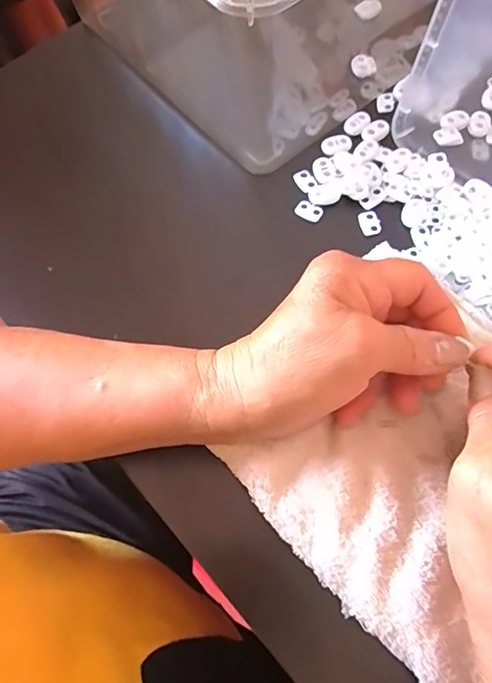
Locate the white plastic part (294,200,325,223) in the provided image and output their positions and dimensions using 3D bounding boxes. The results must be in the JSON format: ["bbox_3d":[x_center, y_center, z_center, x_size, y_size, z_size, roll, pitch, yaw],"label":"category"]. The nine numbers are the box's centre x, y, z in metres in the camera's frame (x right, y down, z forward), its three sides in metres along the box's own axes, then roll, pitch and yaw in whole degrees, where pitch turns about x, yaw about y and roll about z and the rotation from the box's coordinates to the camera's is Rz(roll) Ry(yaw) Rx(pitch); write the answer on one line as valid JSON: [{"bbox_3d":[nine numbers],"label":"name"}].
[{"bbox_3d":[0.045,-0.092,0.352,0.019,0.008,0.008,25,69,13],"label":"white plastic part"}]

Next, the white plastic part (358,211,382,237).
[{"bbox_3d":[0.087,-0.082,0.346,0.014,0.004,0.018,-11,67,-2],"label":"white plastic part"}]

